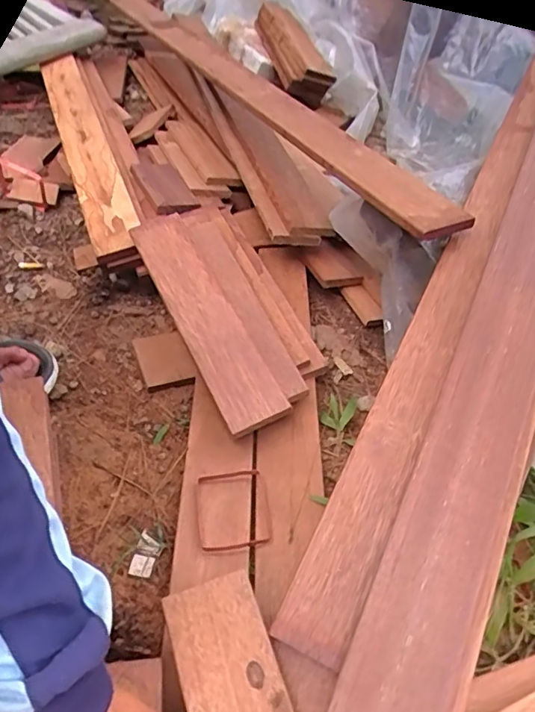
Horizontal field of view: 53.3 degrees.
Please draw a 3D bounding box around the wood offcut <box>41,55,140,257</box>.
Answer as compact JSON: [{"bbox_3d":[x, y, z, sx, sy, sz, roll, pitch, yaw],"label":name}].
[{"bbox_3d":[-0.289,-0.343,0.837,0.066,0.020,0.583,-16,52,-15],"label":"wood offcut"}]

